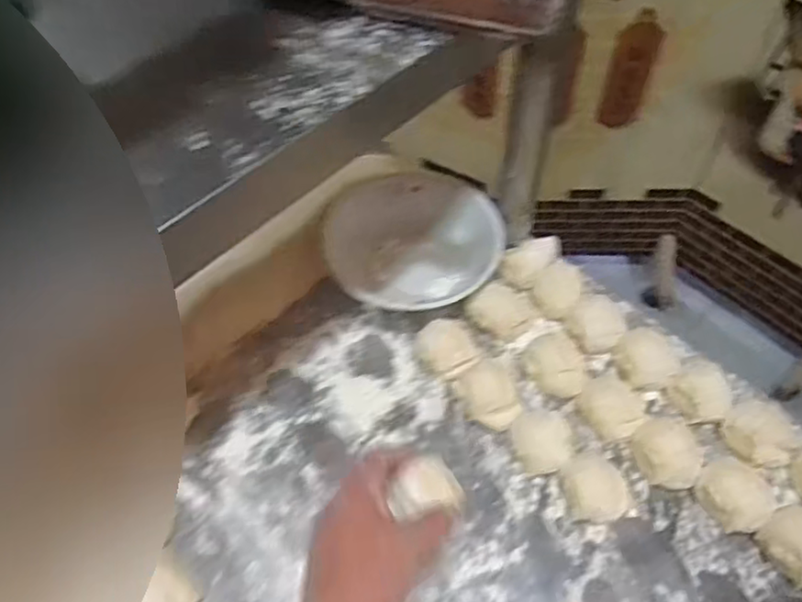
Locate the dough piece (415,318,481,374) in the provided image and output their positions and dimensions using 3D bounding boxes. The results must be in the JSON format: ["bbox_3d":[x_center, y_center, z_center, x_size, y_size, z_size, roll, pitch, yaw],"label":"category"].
[{"bbox_3d":[0.042,0.043,0.611,0.050,0.029,0.047,-1,55,1],"label":"dough piece"}]

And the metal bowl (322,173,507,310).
[{"bbox_3d":[0.011,-0.063,0.665,0.172,0.057,0.145,-6,83,-5],"label":"metal bowl"}]

